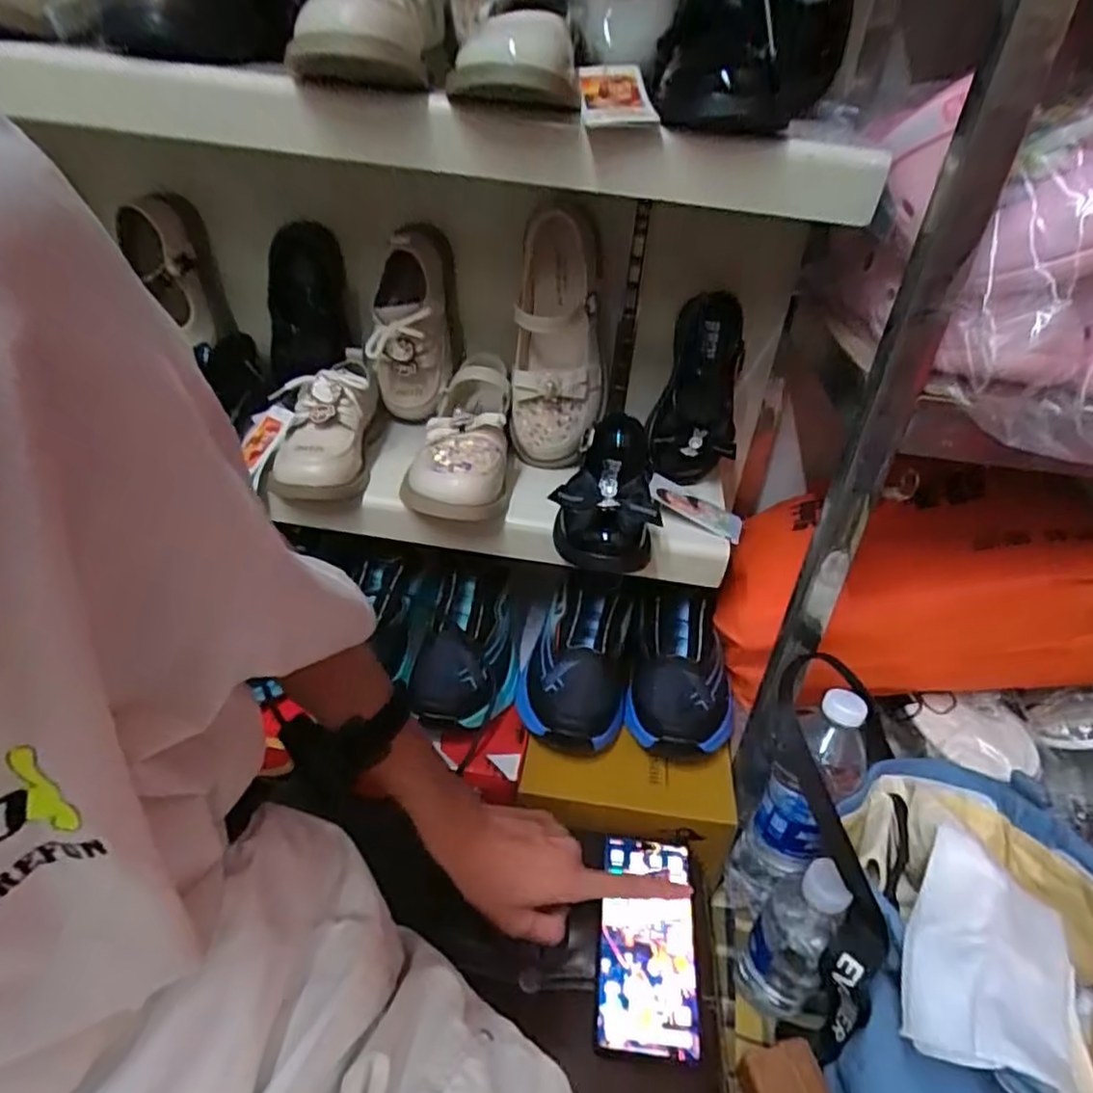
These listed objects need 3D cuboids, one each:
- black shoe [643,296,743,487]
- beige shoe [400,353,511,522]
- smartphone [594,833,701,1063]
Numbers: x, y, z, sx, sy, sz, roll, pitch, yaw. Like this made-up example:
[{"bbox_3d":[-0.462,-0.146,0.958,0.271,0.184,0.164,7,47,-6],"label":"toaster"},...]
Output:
[{"bbox_3d":[0.136,-0.138,0.601,0.073,0.155,0.063,7,35,4],"label":"black shoe"},{"bbox_3d":[-0.078,-0.117,0.616,0.084,0.073,0.229,3,35,-3],"label":"beige shoe"},{"bbox_3d":[0.079,0.302,0.520,0.074,0.014,0.167,8,35,5],"label":"smartphone"}]

